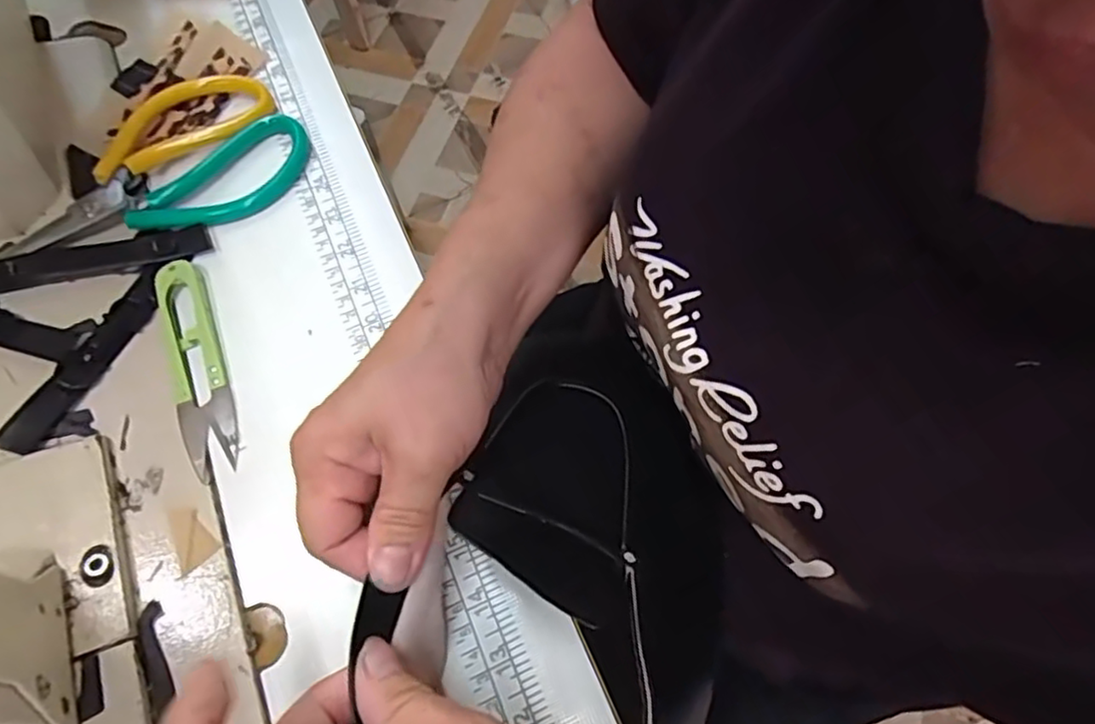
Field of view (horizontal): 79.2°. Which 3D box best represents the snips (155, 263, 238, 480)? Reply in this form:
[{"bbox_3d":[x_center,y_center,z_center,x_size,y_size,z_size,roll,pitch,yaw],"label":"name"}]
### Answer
[{"bbox_3d":[-0.178,-0.001,0.335,0.027,0.011,0.117,-20,66,-7],"label":"snips"}]

